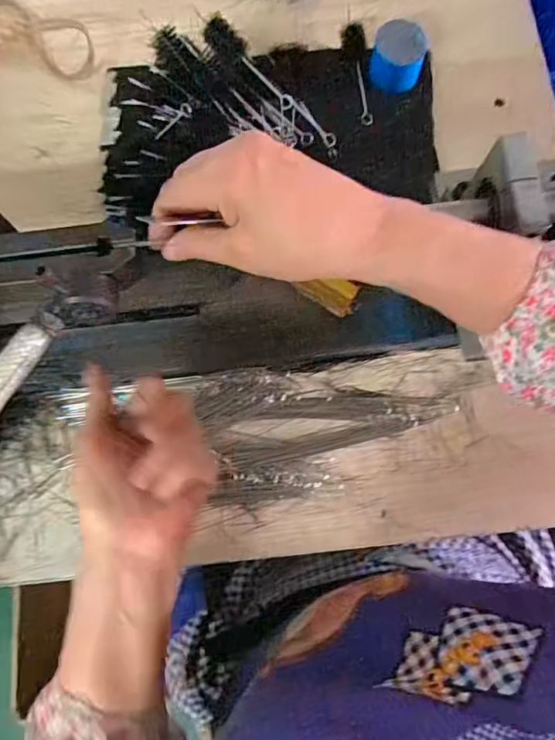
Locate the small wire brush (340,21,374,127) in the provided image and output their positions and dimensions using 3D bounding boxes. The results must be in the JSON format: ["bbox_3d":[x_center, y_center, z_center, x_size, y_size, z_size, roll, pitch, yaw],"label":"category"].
[{"bbox_3d":[0.079,-0.289,0.475,0.021,0.027,0.093,-8,77,1],"label":"small wire brush"}]

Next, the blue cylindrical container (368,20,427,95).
[{"bbox_3d":[0.115,-0.295,0.466,0.050,0.042,0.048,0,79,1],"label":"blue cylindrical container"}]

